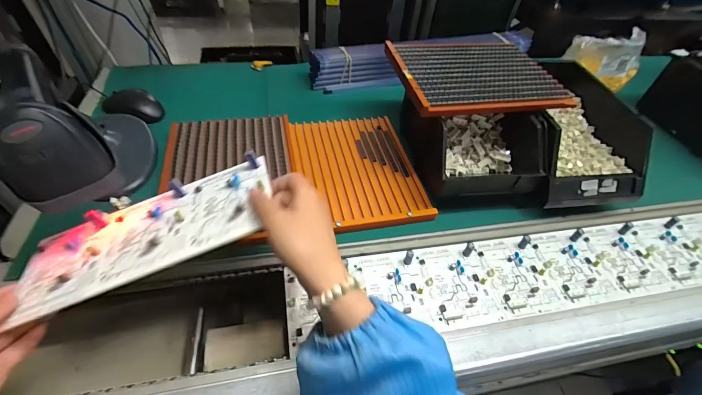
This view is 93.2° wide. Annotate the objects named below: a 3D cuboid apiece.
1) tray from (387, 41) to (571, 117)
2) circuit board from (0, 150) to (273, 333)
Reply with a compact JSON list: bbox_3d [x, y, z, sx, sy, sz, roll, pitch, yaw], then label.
[{"bbox_3d":[0.188,-0.190,0.502,0.241,0.015,0.191,-7,48,-13],"label":"tray"},{"bbox_3d":[-0.198,0.034,0.329,0.244,0.016,0.107,-23,52,-5],"label":"circuit board"}]

